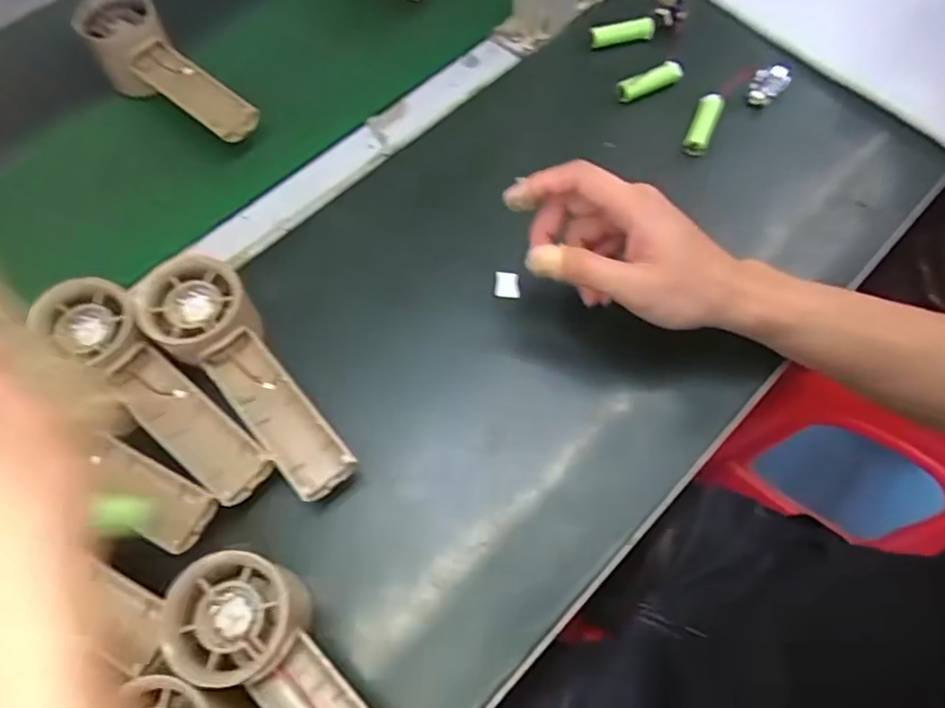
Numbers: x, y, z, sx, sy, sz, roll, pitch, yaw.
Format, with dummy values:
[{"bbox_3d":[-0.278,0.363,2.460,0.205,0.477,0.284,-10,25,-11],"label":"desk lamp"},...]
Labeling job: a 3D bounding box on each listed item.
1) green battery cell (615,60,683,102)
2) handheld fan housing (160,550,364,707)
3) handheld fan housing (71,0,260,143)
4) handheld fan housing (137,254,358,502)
[{"bbox_3d":[0.137,-0.212,0.483,0.053,0.010,0.015,-25,68,-12],"label":"green battery cell"},{"bbox_3d":[-0.076,0.159,0.290,0.059,0.029,0.157,-41,86,-18],"label":"handheld fan housing"},{"bbox_3d":[-0.225,-0.208,0.462,0.151,0.047,0.054,39,70,16],"label":"handheld fan housing"},{"bbox_3d":[-0.125,0.009,0.351,0.054,0.030,0.156,-41,72,-18],"label":"handheld fan housing"}]

